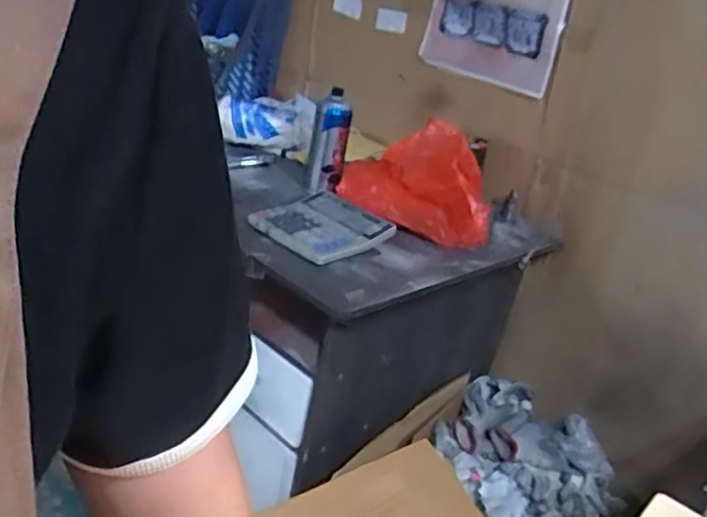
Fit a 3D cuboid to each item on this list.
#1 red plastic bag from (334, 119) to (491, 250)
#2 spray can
[{"bbox_3d":[0.114,-0.140,1.162,0.278,0.158,0.125,30,29,34],"label":"red plastic bag"},{"bbox_3d":[-0.043,-0.212,1.227,0.063,0.166,0.059,10,24,-7],"label":"spray can"}]

